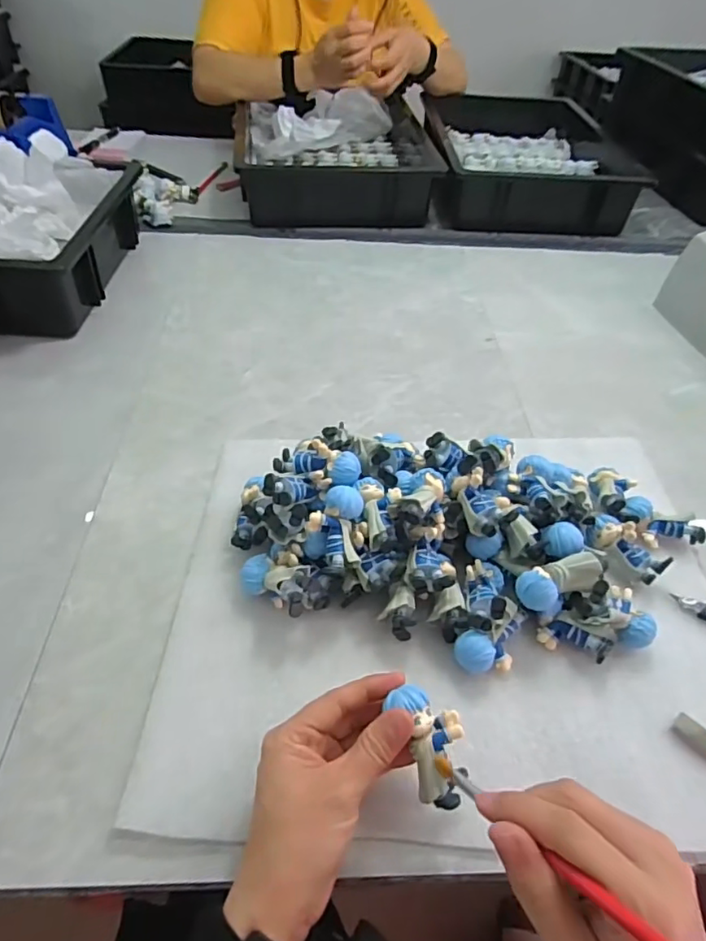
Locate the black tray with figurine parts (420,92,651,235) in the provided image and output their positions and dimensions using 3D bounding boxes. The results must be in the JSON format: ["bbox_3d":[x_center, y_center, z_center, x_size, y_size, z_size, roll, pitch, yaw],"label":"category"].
[{"bbox_3d":[0.292,-0.577,0.998,0.323,0.085,0.456,2,47,-1],"label":"black tray with figurine parts"}]

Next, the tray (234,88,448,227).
[{"bbox_3d":[-0.026,-0.545,0.934,0.316,0.096,0.381,-2,48,-5],"label":"tray"}]

